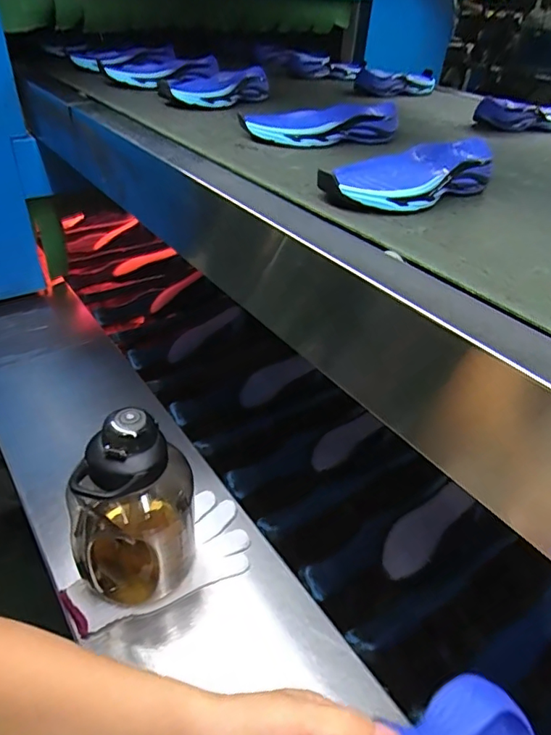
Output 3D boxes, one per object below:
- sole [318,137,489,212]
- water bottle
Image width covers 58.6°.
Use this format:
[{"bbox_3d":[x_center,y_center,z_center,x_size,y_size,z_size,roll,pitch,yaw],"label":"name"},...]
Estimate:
[{"bbox_3d":[0.131,-0.181,0.465,0.211,0.034,0.079,-24,47,-32],"label":"sole"},{"bbox_3d":[-0.142,0.153,0.509,0.110,0.213,0.097,-1,41,-2],"label":"water bottle"}]

